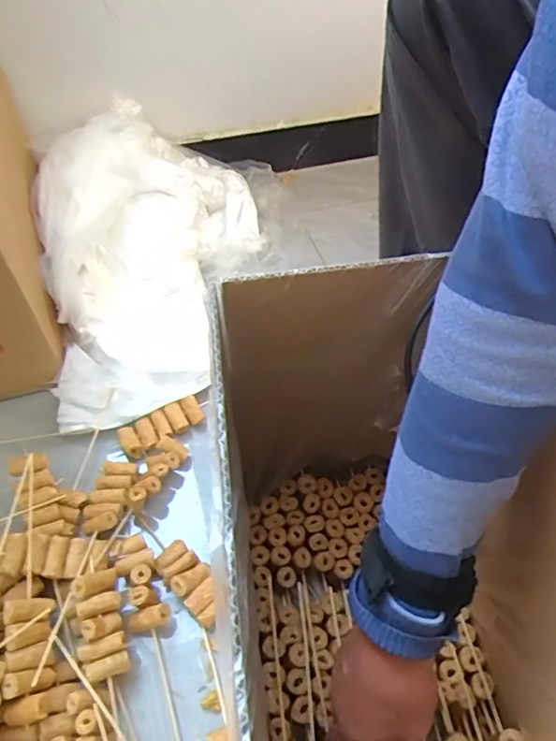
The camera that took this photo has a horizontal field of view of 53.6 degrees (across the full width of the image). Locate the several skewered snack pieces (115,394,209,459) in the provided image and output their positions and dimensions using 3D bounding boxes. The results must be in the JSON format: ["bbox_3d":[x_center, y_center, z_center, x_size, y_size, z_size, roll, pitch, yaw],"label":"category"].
[{"bbox_3d":[-0.134,0.063,0.645,0.103,0.014,0.039,-25,58,-19],"label":"several skewered snack pieces"}]

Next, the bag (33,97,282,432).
[{"bbox_3d":[-0.158,-0.169,0.735,0.277,0.176,0.505,4,53,1],"label":"bag"}]

